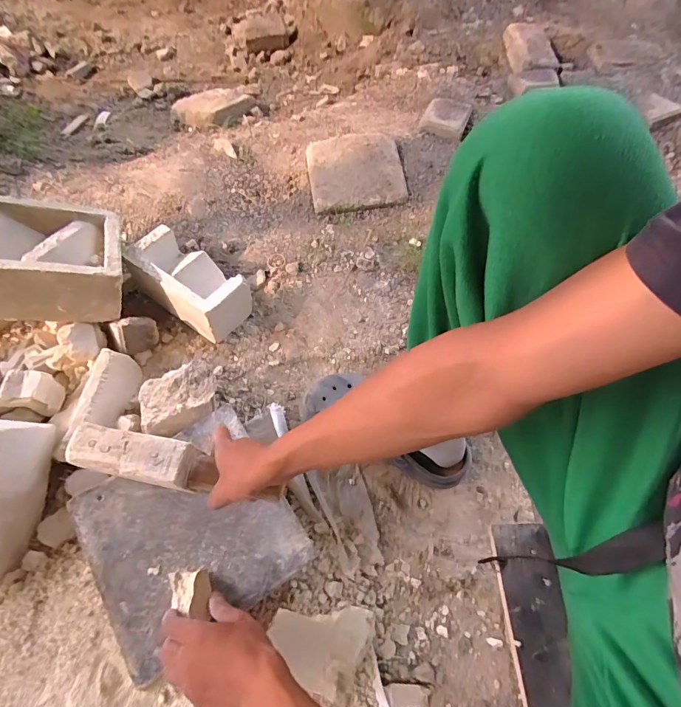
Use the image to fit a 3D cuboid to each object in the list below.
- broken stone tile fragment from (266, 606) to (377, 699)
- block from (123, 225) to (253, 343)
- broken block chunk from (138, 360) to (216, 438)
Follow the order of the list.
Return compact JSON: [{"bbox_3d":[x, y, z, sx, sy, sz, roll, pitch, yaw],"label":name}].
[{"bbox_3d":[-0.024,0.340,0.500,0.112,0.015,0.095,31,49,5],"label":"broken stone tile fragment"},{"bbox_3d":[-0.275,-0.125,0.753,0.206,0.118,0.106,32,66,12],"label":"block"},{"bbox_3d":[-0.239,0.068,0.607,0.115,0.037,0.089,-22,67,-15],"label":"broken block chunk"}]

